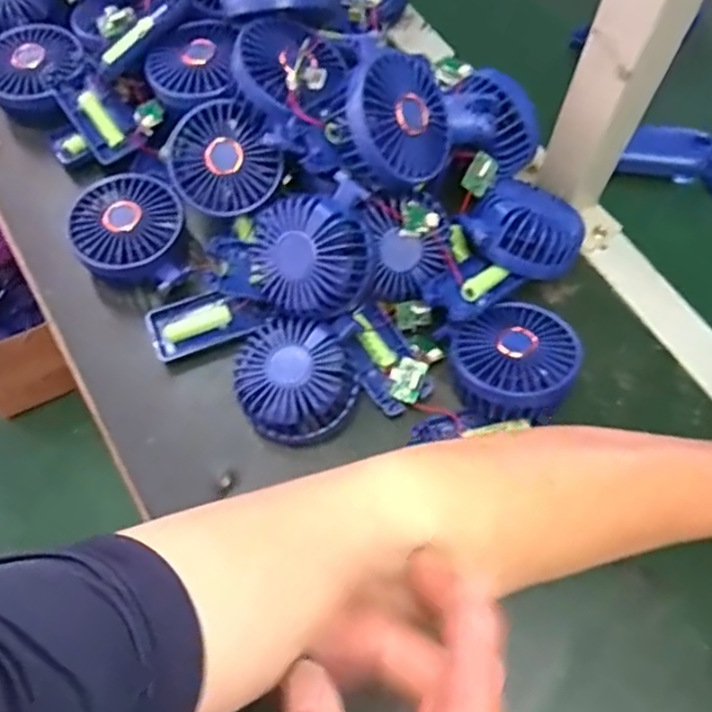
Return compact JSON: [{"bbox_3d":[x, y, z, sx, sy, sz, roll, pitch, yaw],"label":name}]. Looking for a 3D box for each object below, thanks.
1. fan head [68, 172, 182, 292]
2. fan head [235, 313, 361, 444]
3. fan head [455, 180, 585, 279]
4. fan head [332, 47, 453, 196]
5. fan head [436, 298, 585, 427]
[{"bbox_3d":[-0.177,-0.098,0.519,0.086,0.035,0.095,0,65,-1],"label":"fan head"},{"bbox_3d":[-0.044,0.016,0.472,0.082,0.043,0.090,-36,71,-16],"label":"fan head"},{"bbox_3d":[0.128,-0.096,0.502,0.086,0.037,0.074,30,68,13],"label":"fan head"},{"bbox_3d":[0.023,-0.159,0.459,0.085,0.044,0.085,27,78,-30],"label":"fan head"},{"bbox_3d":[0.109,0.007,0.474,0.086,0.053,0.089,0,65,-1],"label":"fan head"}]

